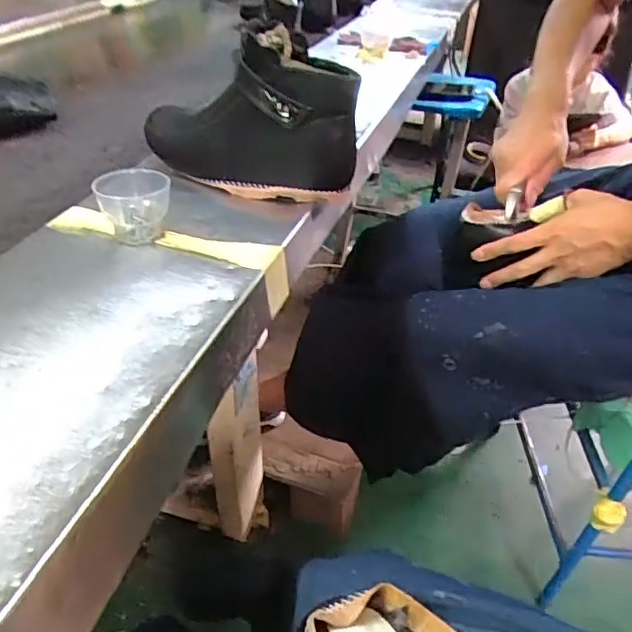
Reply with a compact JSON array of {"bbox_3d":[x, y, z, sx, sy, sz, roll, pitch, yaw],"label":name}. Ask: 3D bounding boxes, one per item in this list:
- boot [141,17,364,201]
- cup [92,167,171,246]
[{"bbox_3d":[-0.078,-0.220,0.616,0.259,0.148,0.097,20,42,23],"label":"boot"},{"bbox_3d":[-0.165,-0.101,0.528,0.063,0.051,0.054,-12,40,-16],"label":"cup"}]

